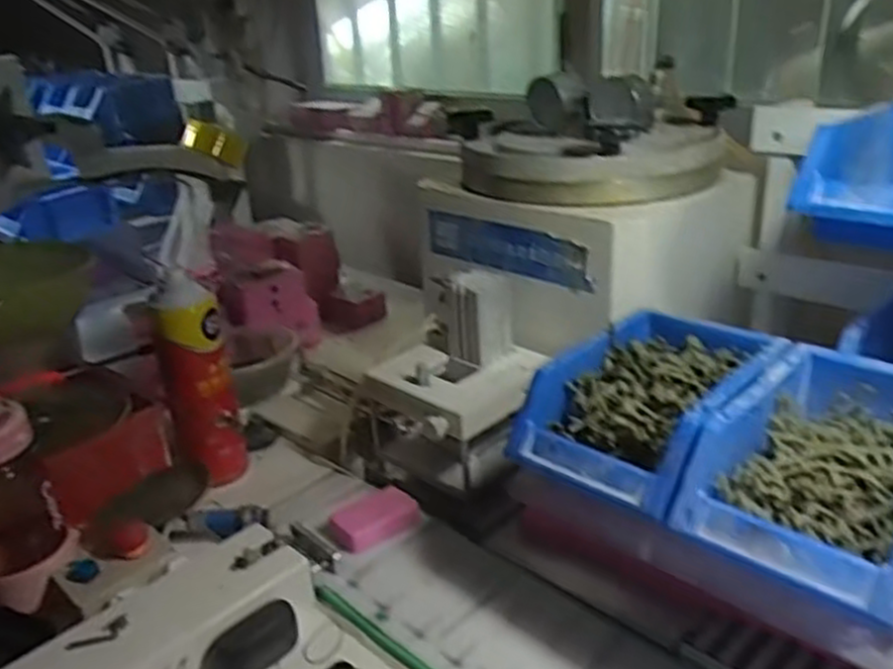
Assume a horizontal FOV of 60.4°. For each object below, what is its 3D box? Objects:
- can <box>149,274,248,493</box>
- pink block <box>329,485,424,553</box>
[{"bbox_3d":[-0.232,0.047,0.721,0.060,0.196,0.052,-14,26,-21],"label":"can"},{"bbox_3d":[-0.063,0.158,0.661,0.078,0.019,0.046,-25,32,-36],"label":"pink block"}]

